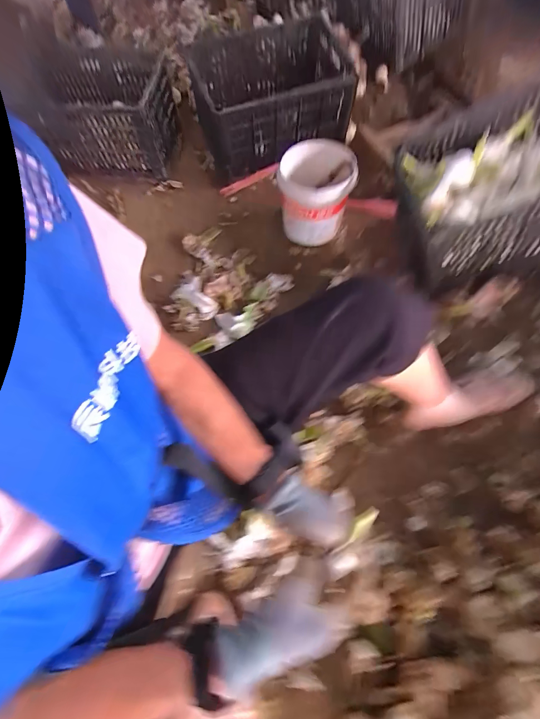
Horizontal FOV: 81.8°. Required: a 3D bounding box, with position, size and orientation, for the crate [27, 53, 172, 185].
[{"bbox_3d":[-0.491,-0.811,1.039,0.316,0.204,0.334,8,67,7],"label":"crate"}]

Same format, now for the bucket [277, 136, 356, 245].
[{"bbox_3d":[0.125,-0.466,0.863,0.190,0.163,0.196,3,67,5],"label":"bucket"}]

